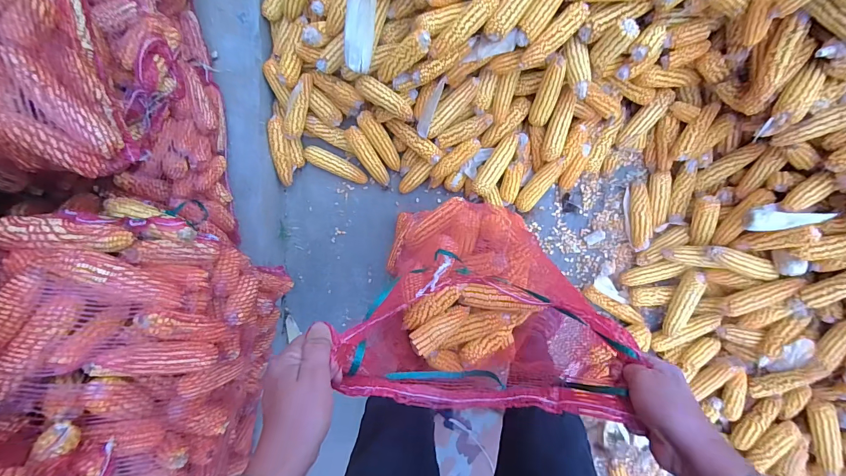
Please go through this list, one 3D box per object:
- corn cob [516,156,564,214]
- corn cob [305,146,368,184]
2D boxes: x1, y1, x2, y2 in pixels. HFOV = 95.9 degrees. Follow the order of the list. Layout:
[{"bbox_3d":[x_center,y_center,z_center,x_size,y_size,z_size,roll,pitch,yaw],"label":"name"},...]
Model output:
[{"bbox_3d":[0.305,-0.141,1.004,0.050,0.040,0.168,35,119,1],"label":"corn cob"},{"bbox_3d":[-0.241,-0.201,1.062,0.179,0.046,0.053,27,95,2],"label":"corn cob"}]

